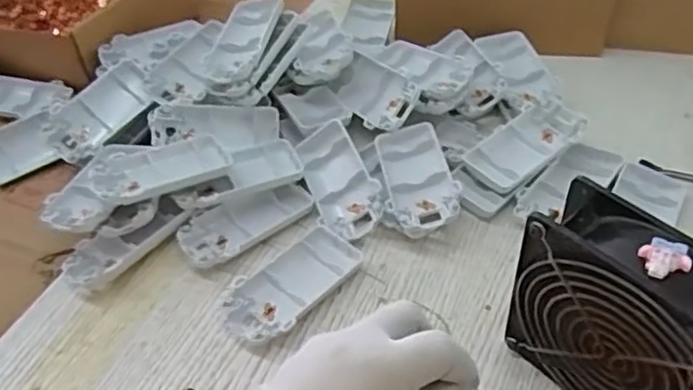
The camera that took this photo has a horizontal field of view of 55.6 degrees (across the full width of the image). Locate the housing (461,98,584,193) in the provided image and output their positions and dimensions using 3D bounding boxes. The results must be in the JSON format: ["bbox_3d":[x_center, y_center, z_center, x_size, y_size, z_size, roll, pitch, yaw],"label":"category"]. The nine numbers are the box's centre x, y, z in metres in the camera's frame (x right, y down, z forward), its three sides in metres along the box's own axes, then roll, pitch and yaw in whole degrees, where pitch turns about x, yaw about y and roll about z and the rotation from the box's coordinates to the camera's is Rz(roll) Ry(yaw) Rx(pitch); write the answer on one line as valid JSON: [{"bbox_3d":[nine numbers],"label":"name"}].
[{"bbox_3d":[0.137,-0.038,0.500,0.095,0.021,0.049,-30,51,-21],"label":"housing"}]

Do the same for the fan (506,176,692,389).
[{"bbox_3d":[0.144,0.068,0.331,0.045,0.120,0.116,-34,53,-24],"label":"fan"}]

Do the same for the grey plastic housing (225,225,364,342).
[{"bbox_3d":[-0.036,0.060,0.445,0.051,0.013,0.096,30,56,29],"label":"grey plastic housing"}]

